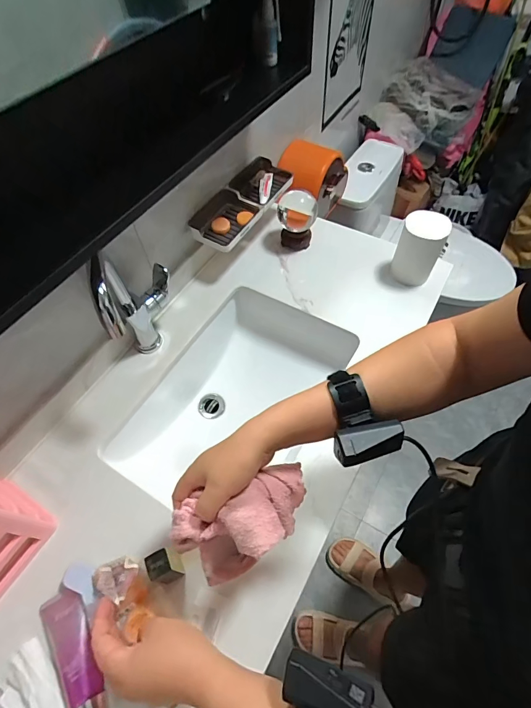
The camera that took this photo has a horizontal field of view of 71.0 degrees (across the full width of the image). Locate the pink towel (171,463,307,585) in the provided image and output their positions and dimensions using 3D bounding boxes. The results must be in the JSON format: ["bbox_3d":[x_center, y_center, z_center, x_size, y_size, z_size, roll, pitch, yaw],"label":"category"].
[{"bbox_3d":[-0.022,0.189,0.422,0.153,0.090,0.081,-20,58,-12],"label":"pink towel"}]

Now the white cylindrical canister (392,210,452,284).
[{"bbox_3d":[0.306,-0.207,0.754,0.079,0.145,0.069,19,58,13],"label":"white cylindrical canister"}]

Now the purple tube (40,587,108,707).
[{"bbox_3d":[-0.238,0.372,0.467,0.053,0.025,0.152,-34,62,-20],"label":"purple tube"}]

